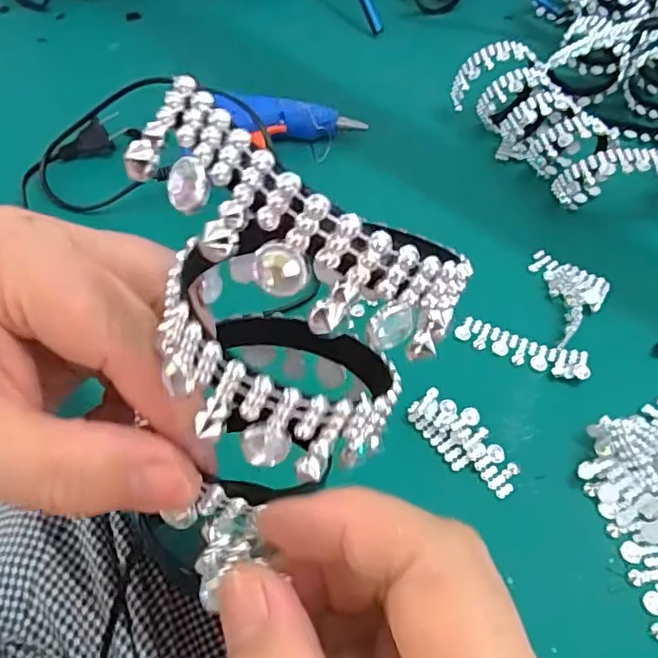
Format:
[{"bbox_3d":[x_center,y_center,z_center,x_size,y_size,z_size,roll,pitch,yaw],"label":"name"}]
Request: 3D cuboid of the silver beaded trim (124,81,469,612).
[{"bbox_3d":[-0.018,0.002,0.128,0.062,0.086,0.061,-35,62,-22],"label":"silver beaded trim"}]

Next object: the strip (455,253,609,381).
[{"bbox_3d":[0.137,-0.010,0.375,0.073,0.012,0.092,34,62,22],"label":"strip"}]

